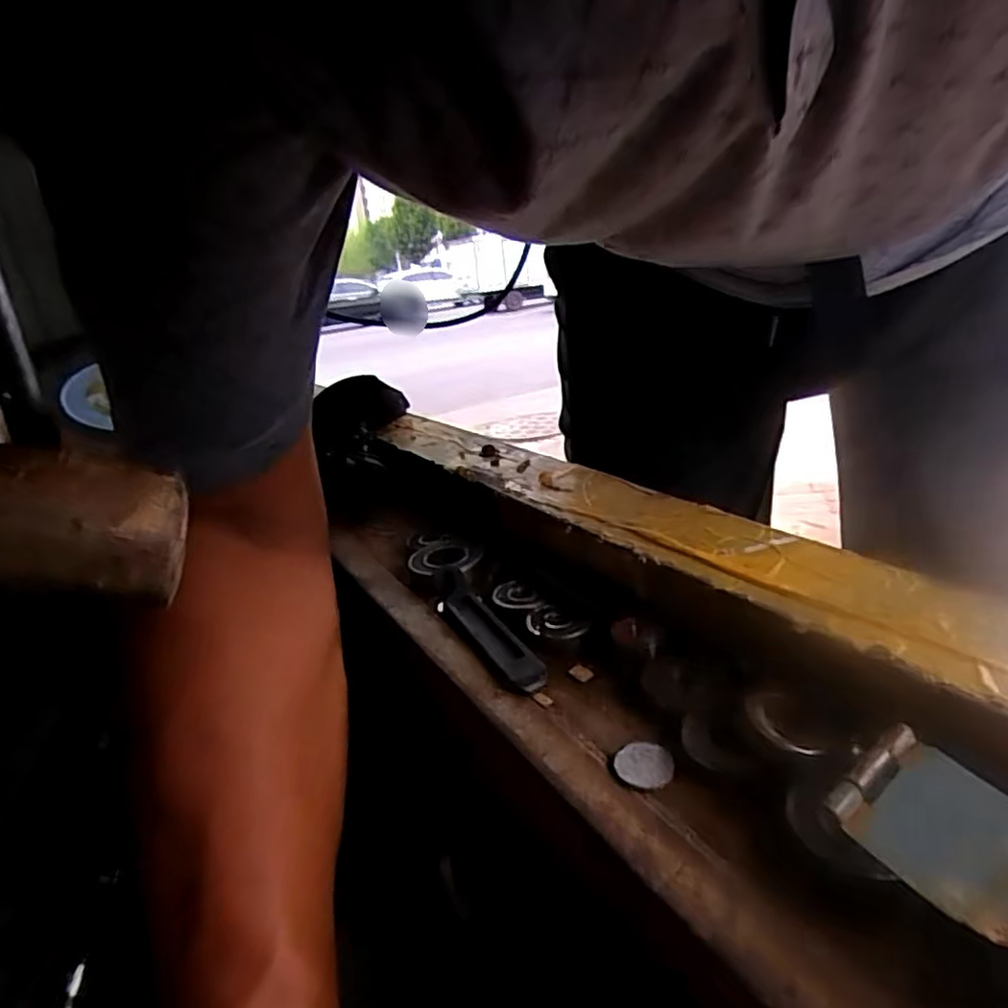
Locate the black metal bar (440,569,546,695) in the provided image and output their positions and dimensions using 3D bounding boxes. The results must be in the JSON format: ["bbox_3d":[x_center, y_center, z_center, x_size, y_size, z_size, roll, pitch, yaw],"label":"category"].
[{"bbox_3d":[-0.007,0.054,0.292,0.014,0.008,0.093,-25,26,-18],"label":"black metal bar"}]

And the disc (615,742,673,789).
[{"bbox_3d":[0.044,0.082,0.209,0.018,0.004,0.016,1,21,24],"label":"disc"}]

